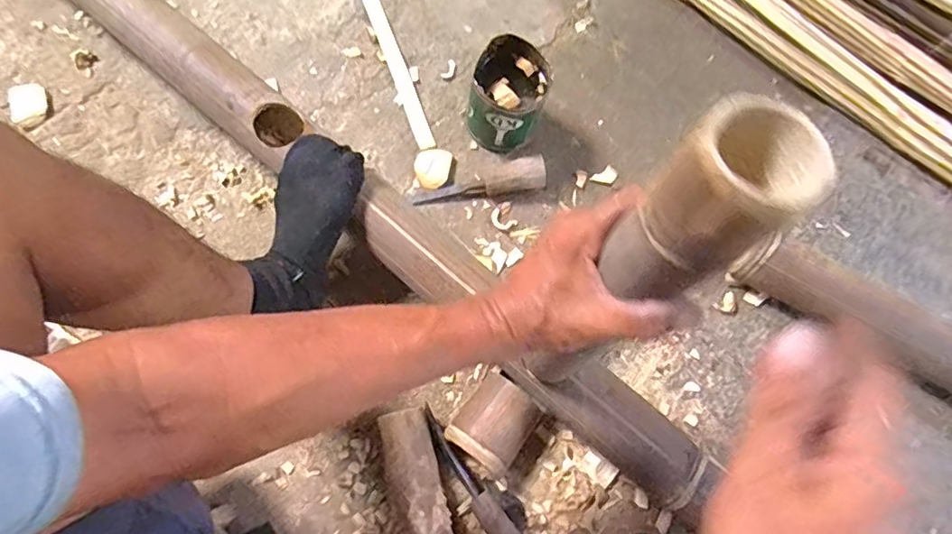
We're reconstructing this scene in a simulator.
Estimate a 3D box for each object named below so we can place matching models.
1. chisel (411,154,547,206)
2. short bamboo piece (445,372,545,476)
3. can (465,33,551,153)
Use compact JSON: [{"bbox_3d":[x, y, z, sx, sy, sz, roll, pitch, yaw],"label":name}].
[{"bbox_3d":[0.004,-0.110,0.751,0.181,0.030,0.042,-13,73,7],"label":"chisel"},{"bbox_3d":[0.022,0.181,0.646,0.079,0.061,0.091,37,75,8],"label":"short bamboo piece"},{"bbox_3d":[0.043,-0.226,0.740,0.095,0.105,0.109,21,73,4],"label":"can"}]

